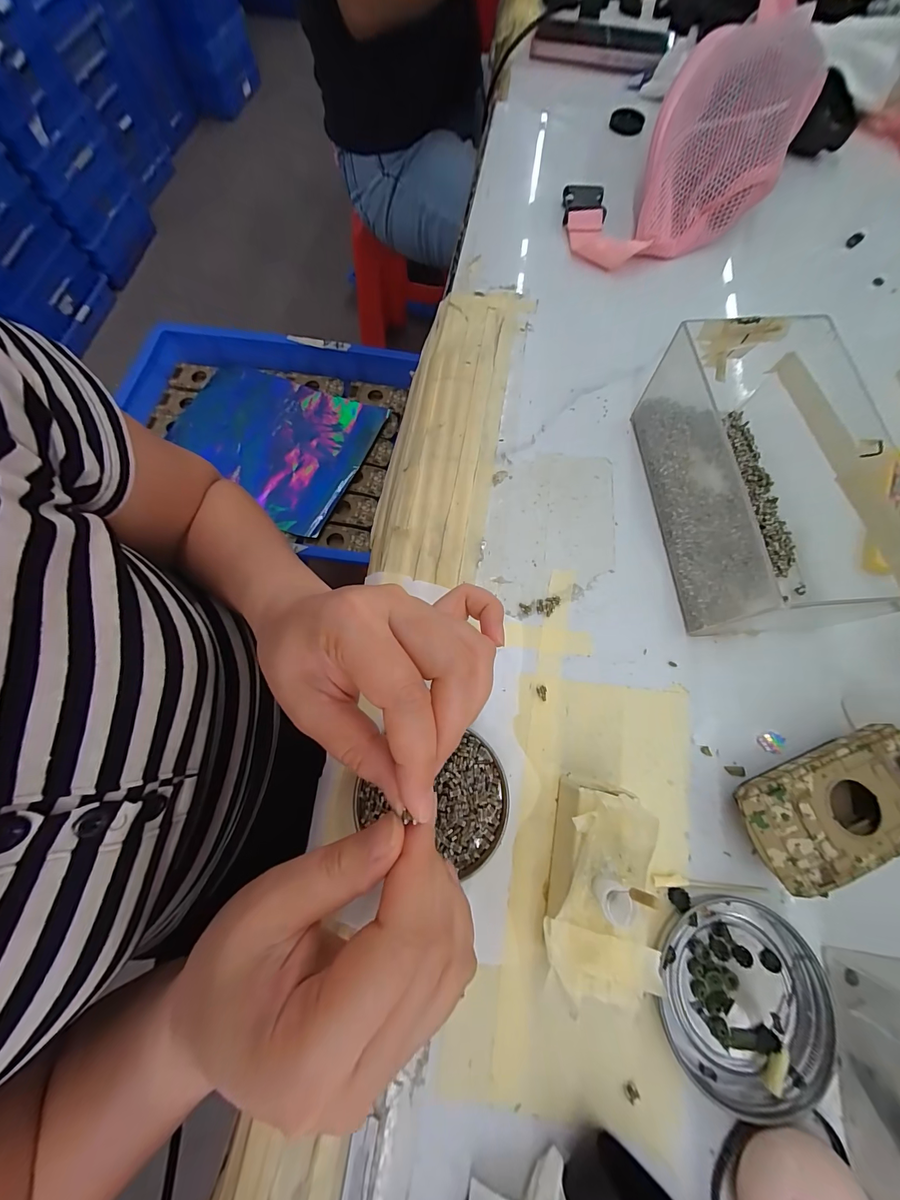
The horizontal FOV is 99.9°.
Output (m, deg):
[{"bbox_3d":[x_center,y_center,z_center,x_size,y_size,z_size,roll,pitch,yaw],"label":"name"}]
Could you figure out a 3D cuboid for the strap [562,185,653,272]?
[{"bbox_3d":[0.132,-0.341,0.345,0.052,0.018,0.102,-19,73,-6],"label":"strap"}]

